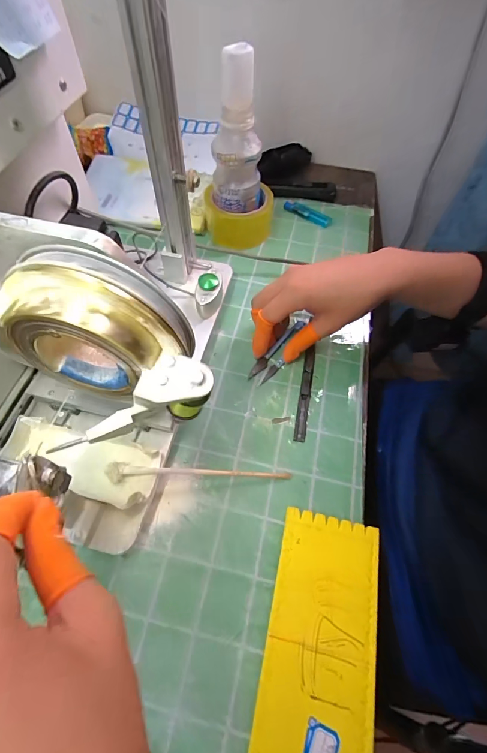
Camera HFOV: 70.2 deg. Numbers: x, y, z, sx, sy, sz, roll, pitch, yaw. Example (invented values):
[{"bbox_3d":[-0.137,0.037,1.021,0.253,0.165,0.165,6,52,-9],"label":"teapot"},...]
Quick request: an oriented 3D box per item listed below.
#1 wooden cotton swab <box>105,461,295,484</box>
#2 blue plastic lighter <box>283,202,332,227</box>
[{"bbox_3d":[-0.037,0.090,0.318,0.167,0.012,0.014,5,58,-13],"label":"wooden cotton swab"},{"bbox_3d":[0.102,-0.257,0.548,0.081,0.015,0.017,32,63,17],"label":"blue plastic lighter"}]

